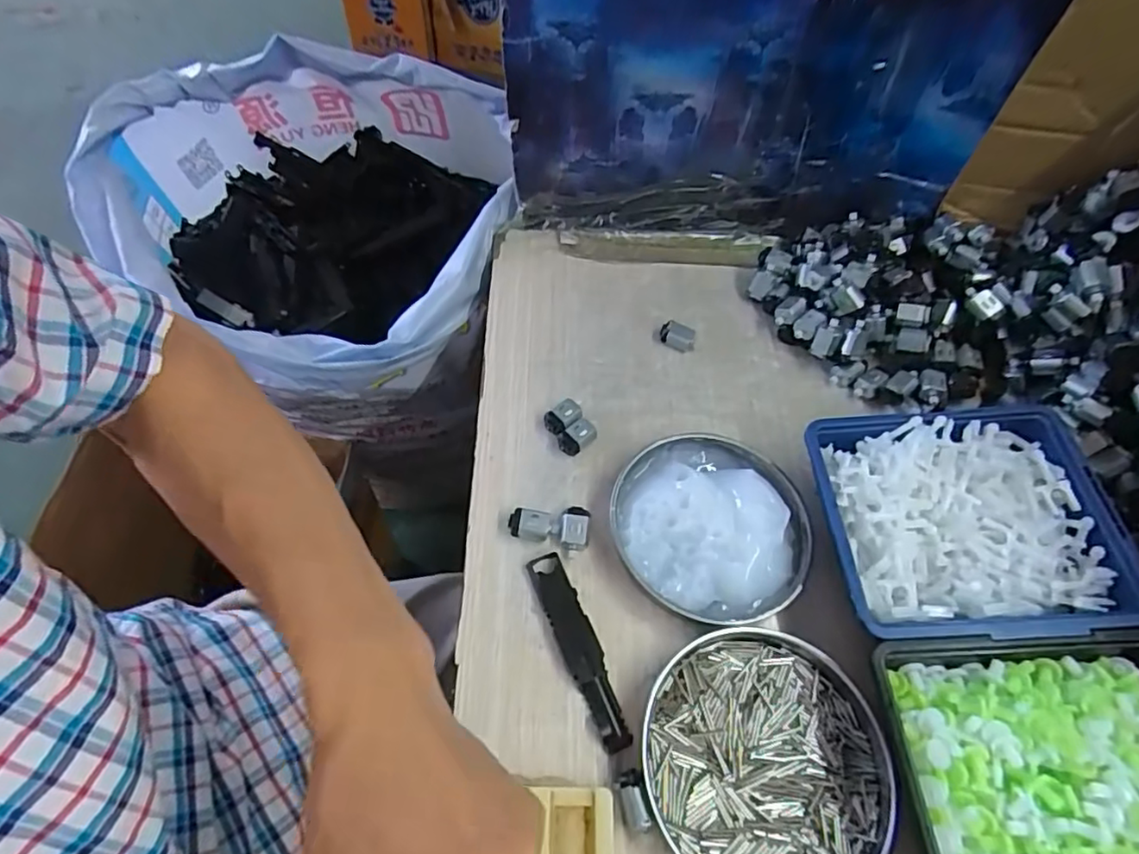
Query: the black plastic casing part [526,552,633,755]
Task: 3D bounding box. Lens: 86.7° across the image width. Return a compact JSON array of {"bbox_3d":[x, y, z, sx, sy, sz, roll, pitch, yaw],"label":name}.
[{"bbox_3d":[0.006,0.133,0.366,0.022,0.009,0.119,-18,61,-15],"label":"black plastic casing part"}]

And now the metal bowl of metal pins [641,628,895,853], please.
[{"bbox_3d":[0.109,0.186,0.335,0.132,0.023,0.132,2,57,-3],"label":"metal bowl of metal pins"}]

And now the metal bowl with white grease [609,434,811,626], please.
[{"bbox_3d":[0.095,0.062,0.405,0.128,0.036,0.132,2,57,-3],"label":"metal bowl with white grease"}]

